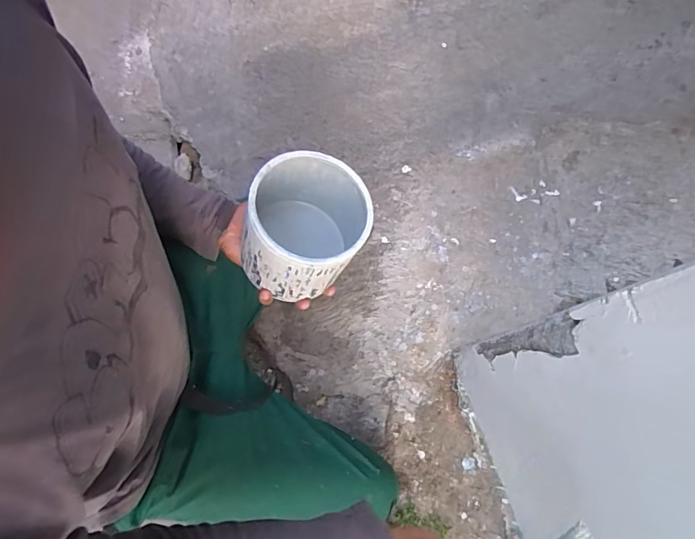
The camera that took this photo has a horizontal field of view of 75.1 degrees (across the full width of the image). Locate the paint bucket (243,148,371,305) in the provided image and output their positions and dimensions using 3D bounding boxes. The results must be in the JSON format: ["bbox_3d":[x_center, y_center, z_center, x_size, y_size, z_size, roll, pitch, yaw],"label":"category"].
[{"bbox_3d":[-0.041,-0.044,0.504,0.124,0.130,0.132,8,72,1],"label":"paint bucket"}]

